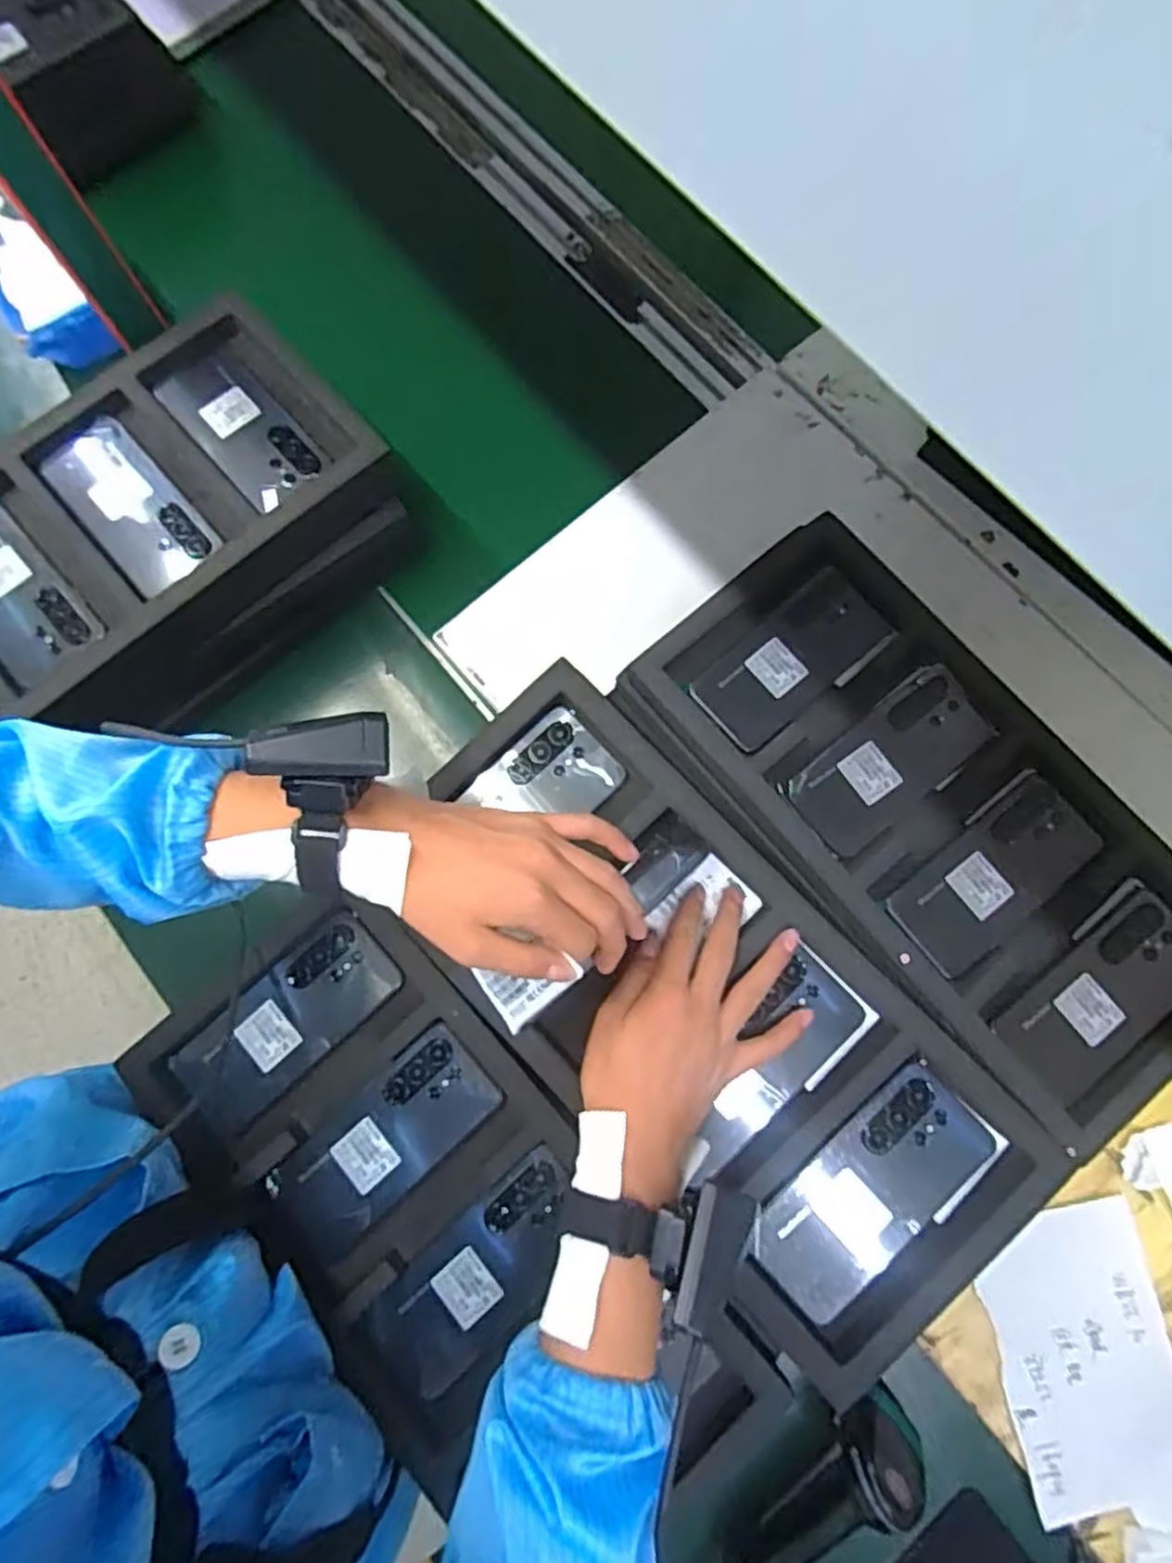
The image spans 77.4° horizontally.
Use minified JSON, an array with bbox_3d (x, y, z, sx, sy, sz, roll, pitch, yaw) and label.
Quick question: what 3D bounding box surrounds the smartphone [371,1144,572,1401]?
[{"bbox_3d":[-0.066,0.345,0.512,0.159,0.005,0.078,-42,81,-7],"label":"smartphone"}]

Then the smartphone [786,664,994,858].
[{"bbox_3d":[0.240,-0.016,0.575,0.165,0.007,0.076,-38,81,-7],"label":"smartphone"}]

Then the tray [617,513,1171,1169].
[{"bbox_3d":[0.267,0.026,0.560,0.225,0.027,0.473,-40,81,-7],"label":"tray"}]

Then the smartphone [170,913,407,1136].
[{"bbox_3d":[-0.224,0.179,0.549,0.168,0.010,0.074,-41,81,-7],"label":"smartphone"}]

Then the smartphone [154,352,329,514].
[{"bbox_3d":[-0.290,-0.301,0.627,0.078,0.015,0.165,-41,81,-7],"label":"smartphone"}]

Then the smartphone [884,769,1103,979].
[{"bbox_3d":[0.309,0.069,0.558,0.165,0.004,0.079,-37,81,-7],"label":"smartphone"}]

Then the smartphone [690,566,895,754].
[{"bbox_3d":[0.167,-0.097,0.593,0.162,0.009,0.077,-41,81,-7],"label":"smartphone"}]

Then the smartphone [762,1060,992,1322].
[{"bbox_3d":[0.189,0.273,0.489,0.168,0.015,0.077,-43,82,-2],"label":"smartphone"}]

